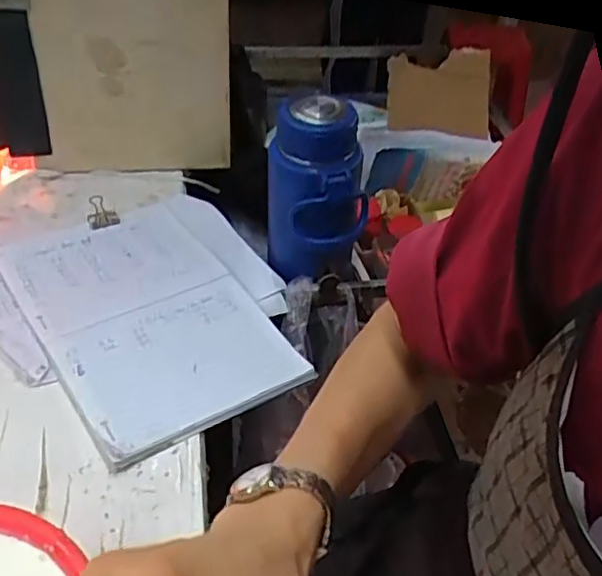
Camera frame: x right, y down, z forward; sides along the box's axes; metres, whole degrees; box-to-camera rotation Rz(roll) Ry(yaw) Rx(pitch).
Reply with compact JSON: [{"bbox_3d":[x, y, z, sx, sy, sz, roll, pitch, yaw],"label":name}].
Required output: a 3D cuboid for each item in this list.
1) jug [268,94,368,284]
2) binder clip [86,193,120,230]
[{"bbox_3d":[0.016,-0.098,0.668,0.078,0.186,0.075,3,40,-3],"label":"jug"},{"bbox_3d":[-0.230,-0.088,0.746,0.034,0.022,0.040,-11,43,-18],"label":"binder clip"}]

